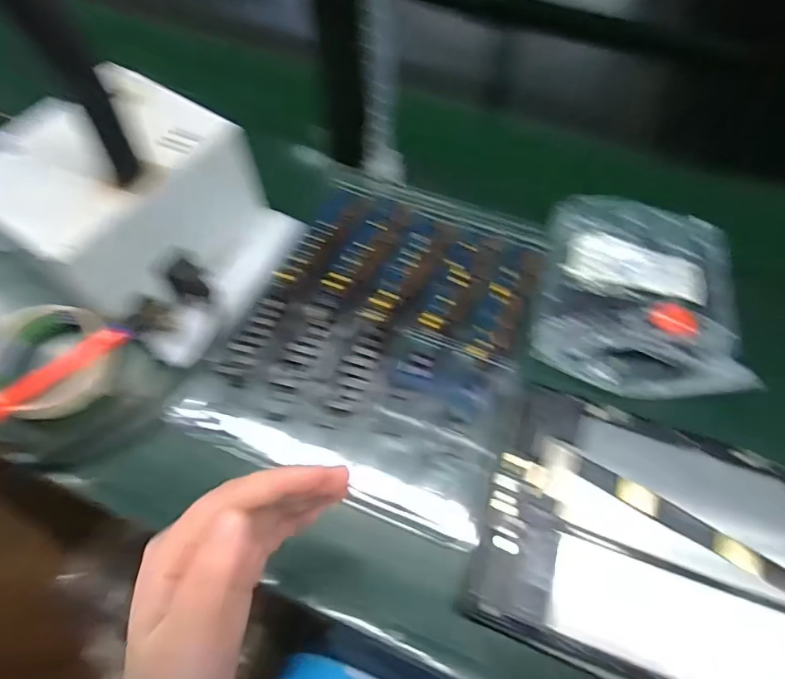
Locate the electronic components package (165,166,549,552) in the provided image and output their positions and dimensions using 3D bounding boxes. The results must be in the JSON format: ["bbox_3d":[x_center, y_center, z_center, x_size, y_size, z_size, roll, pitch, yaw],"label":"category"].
[{"bbox_3d":[-0.001,-0.013,0.377,0.213,0.019,0.267,20,64,10],"label":"electronic components package"}]

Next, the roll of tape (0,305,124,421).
[{"bbox_3d":[-0.258,0.018,0.354,0.095,0.026,0.090,0,61,0],"label":"roll of tape"}]

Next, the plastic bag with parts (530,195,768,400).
[{"bbox_3d":[0.193,-0.041,0.375,0.145,0.030,0.174,14,62,7],"label":"plastic bag with parts"}]

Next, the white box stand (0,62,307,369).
[{"bbox_3d":[-0.183,-0.099,0.354,0.175,0.108,0.155,29,65,14],"label":"white box stand"}]

